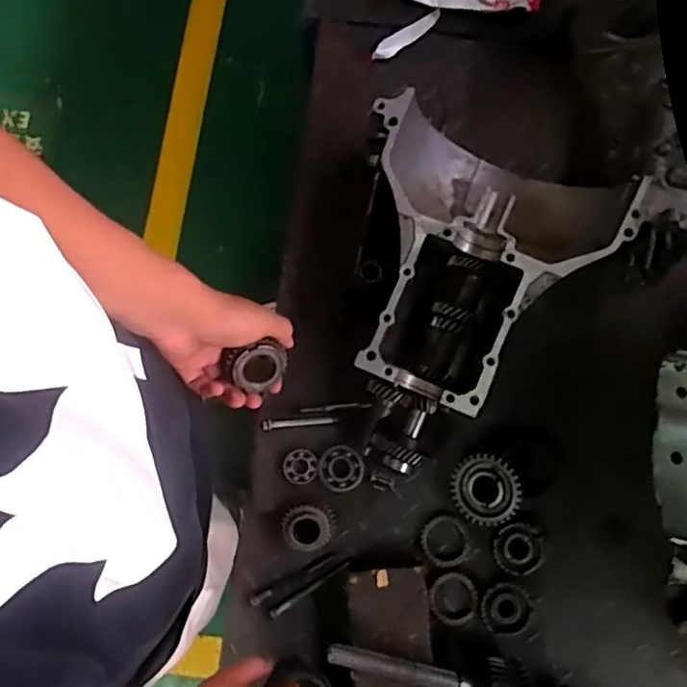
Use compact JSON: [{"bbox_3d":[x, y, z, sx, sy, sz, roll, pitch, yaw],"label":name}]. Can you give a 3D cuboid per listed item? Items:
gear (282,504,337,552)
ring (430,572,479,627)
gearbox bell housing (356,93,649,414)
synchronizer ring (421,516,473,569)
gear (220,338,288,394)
[{"bbox_3d":[-0.038,0.206,0.690,0.057,0.038,0.048,3,80,0],"label":"gear"},{"bbox_3d":[0.124,0.289,0.695,0.054,0.018,0.054,0,80,0],"label":"ring"},{"bbox_3d":[0.129,-0.088,0.678,0.270,0.113,0.300,25,81,4],"label":"gearbox bell housing"},{"bbox_3d":[0.116,0.226,0.699,0.051,0.007,0.056,0,80,0],"label":"synchronizer ring"},{"bbox_3d":[-0.080,0.017,0.569,0.051,0.028,0.045,15,110,-28],"label":"gear"}]

